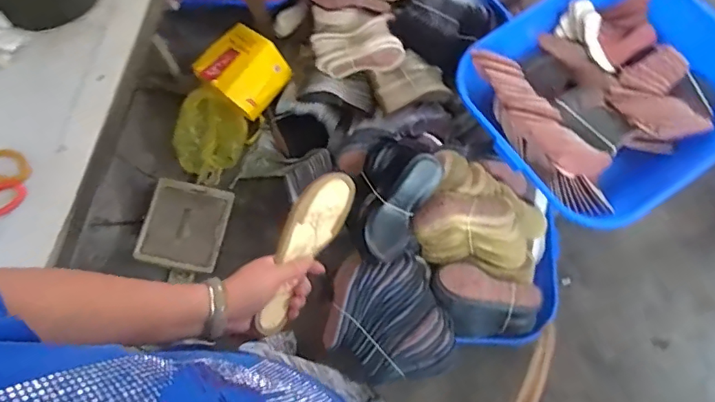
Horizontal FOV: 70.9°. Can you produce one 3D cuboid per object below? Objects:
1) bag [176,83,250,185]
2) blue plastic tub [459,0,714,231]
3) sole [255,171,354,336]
[{"bbox_3d":[-0.453,-0.199,1.543,0.172,0.166,0.245,20,73,9],"label":"bag"},{"bbox_3d":[0.576,-0.254,1.171,0.596,0.161,0.524,-34,73,-9],"label":"blue plastic tub"},{"bbox_3d":[-0.068,0.060,0.625,0.021,0.074,0.213,11,63,46],"label":"sole"}]

